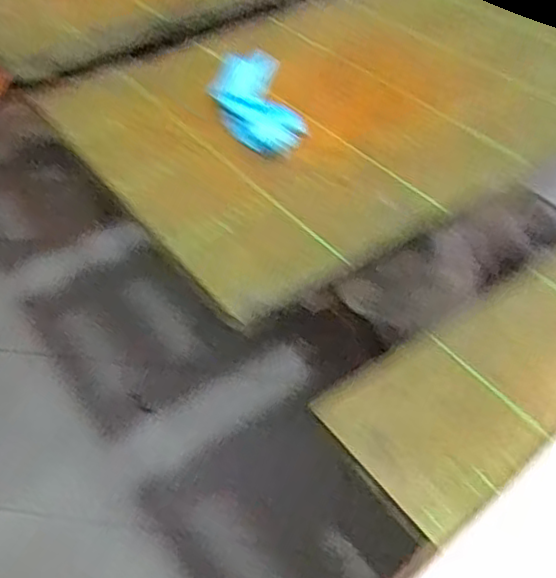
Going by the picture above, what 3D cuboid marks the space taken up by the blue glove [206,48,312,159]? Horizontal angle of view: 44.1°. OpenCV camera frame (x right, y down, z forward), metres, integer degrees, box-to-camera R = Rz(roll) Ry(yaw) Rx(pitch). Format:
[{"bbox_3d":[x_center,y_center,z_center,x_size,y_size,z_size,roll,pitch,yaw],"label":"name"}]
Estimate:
[{"bbox_3d":[-0.024,-0.195,0.707,0.079,0.017,0.185,-12,45,-6],"label":"blue glove"}]

